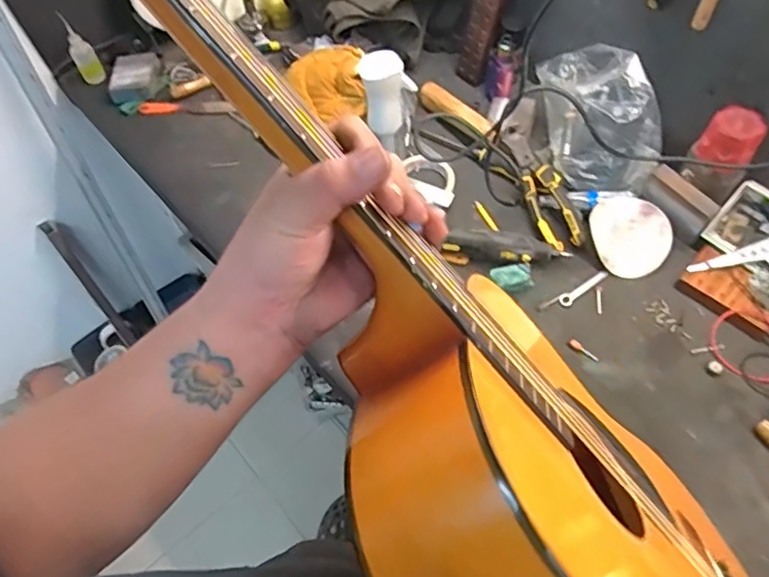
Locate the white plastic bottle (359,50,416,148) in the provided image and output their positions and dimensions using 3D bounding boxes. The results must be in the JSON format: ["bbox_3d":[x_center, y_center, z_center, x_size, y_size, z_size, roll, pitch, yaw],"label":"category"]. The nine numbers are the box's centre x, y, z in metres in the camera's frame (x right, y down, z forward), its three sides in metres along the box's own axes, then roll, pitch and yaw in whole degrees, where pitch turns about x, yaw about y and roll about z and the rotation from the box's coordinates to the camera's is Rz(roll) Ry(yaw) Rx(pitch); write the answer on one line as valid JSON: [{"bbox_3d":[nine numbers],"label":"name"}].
[{"bbox_3d":[0.007,-0.268,0.817,0.075,0.109,0.056,-11,60,-2],"label":"white plastic bottle"}]

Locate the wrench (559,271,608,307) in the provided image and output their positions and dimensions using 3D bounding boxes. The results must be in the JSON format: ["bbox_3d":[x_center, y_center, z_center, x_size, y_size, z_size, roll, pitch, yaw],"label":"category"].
[{"bbox_3d":[0.273,-0.001,0.805,0.079,0.005,0.017,-32,63,-14],"label":"wrench"}]

